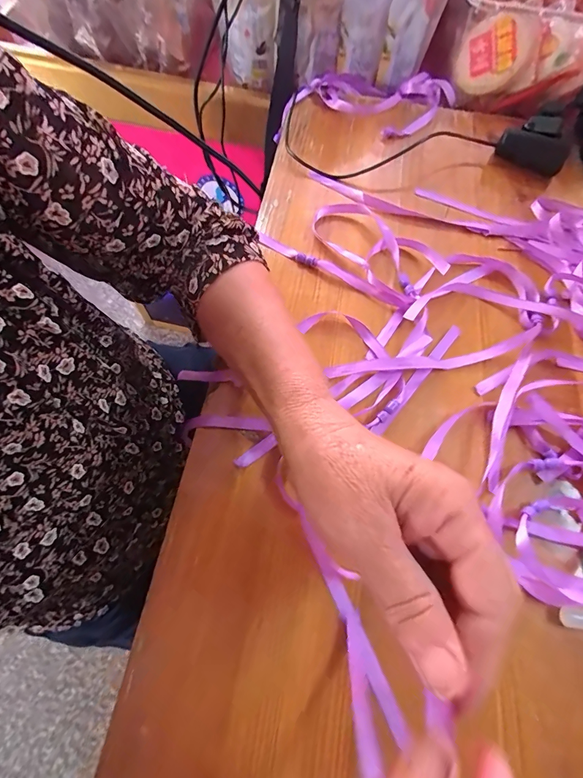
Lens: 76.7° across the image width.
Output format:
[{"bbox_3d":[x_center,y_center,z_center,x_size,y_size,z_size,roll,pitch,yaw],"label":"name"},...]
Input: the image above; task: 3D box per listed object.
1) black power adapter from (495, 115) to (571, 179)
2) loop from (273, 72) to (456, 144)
[{"bbox_3d":[0.268,-0.269,0.401,0.070,0.047,0.025,32,47,12],"label":"black power adapter"},{"bbox_3d":[0.092,-0.352,0.458,0.201,0.032,0.123,14,67,5],"label":"loop"}]

